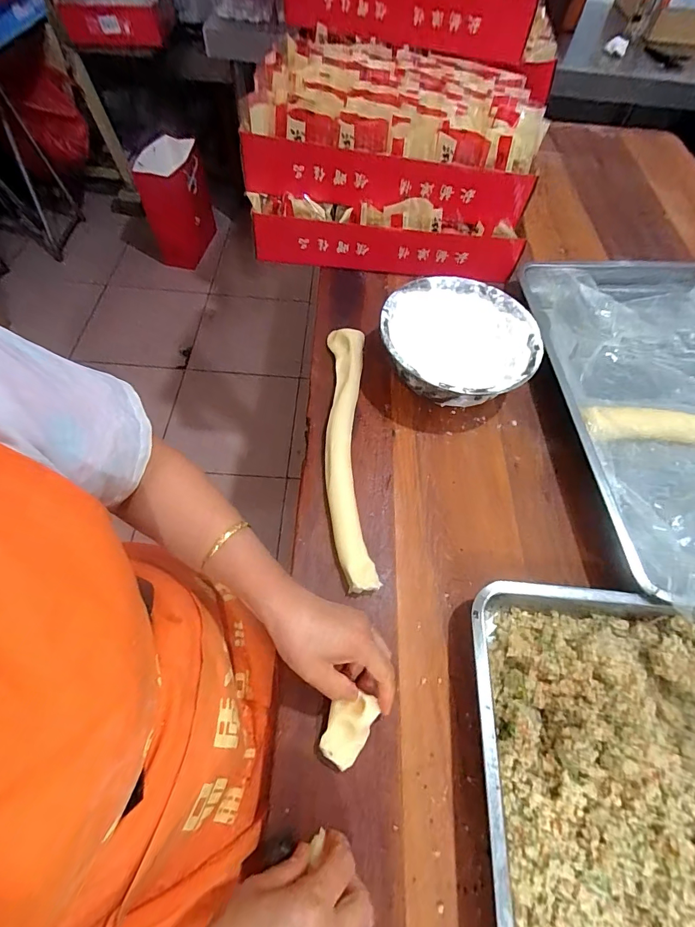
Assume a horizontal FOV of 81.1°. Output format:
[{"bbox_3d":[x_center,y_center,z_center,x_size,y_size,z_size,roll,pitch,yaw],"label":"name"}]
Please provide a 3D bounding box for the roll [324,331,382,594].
[{"bbox_3d":[0.000,-0.026,0.550,0.057,0.042,0.388,-2,59,-1],"label":"roll"}]

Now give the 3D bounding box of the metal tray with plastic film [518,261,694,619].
[{"bbox_3d":[0.490,-0.094,0.575,0.373,0.074,0.587,0,59,0],"label":"metal tray with plastic film"}]

